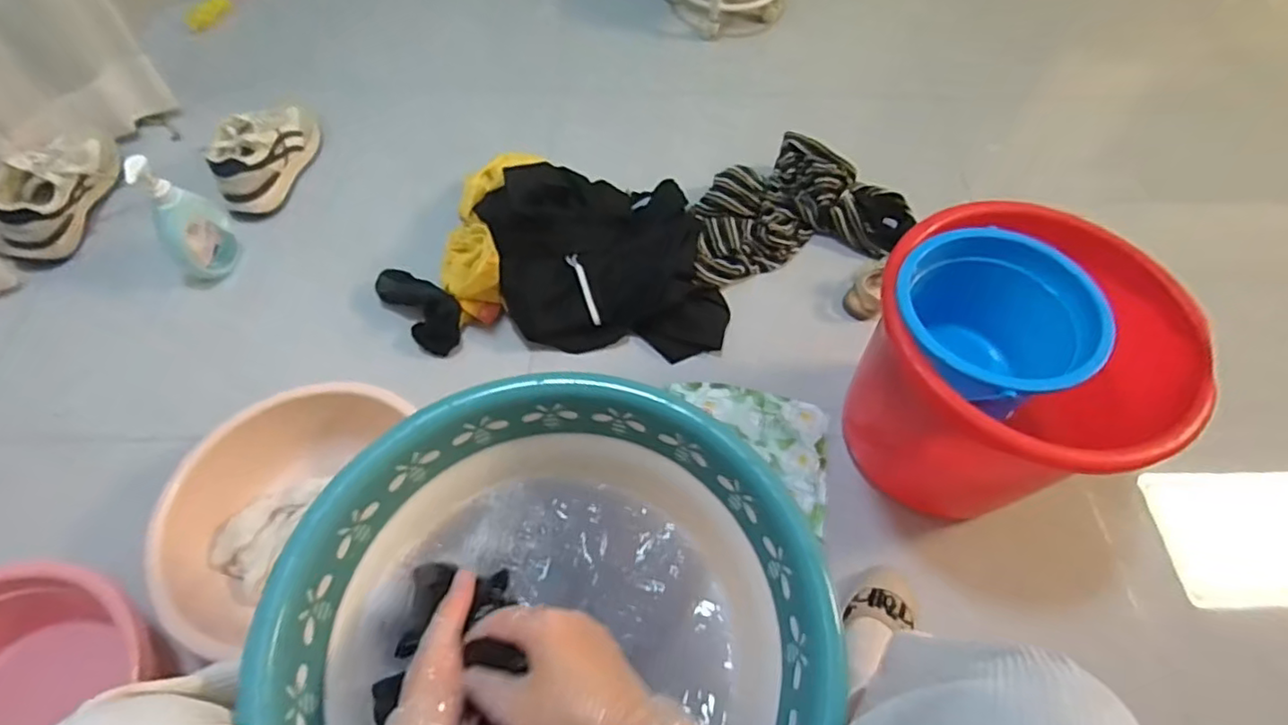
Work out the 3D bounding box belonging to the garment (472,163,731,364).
[{"bbox_3d":[-0.055,-0.179,1.001,0.369,0.116,0.313,2,59,-1],"label":"garment"}]

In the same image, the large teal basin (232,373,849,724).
[{"bbox_3d":[-0.062,0.199,0.452,0.357,0.136,0.339,1,59,-2],"label":"large teal basin"}]

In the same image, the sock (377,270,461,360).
[{"bbox_3d":[-0.348,-0.086,0.970,0.175,0.032,0.079,40,65,19],"label":"sock"}]

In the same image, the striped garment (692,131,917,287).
[{"bbox_3d":[0.274,-0.278,1.093,0.398,0.082,0.234,-8,60,-8],"label":"striped garment"}]

